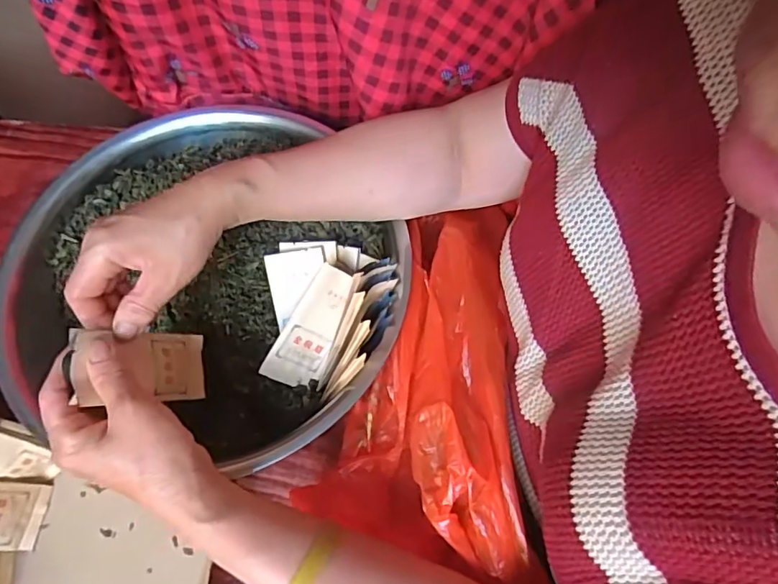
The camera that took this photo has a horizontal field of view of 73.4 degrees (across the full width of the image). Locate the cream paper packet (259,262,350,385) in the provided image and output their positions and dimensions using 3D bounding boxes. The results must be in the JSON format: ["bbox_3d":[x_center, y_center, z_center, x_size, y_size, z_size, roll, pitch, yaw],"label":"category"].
[{"bbox_3d":[-0.066,0.030,0.450,0.046,0.006,0.111,24,100,-24],"label":"cream paper packet"}]

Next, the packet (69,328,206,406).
[{"bbox_3d":[-0.176,0.054,0.377,0.005,0.107,0.050,-13,78,26],"label":"packet"}]

